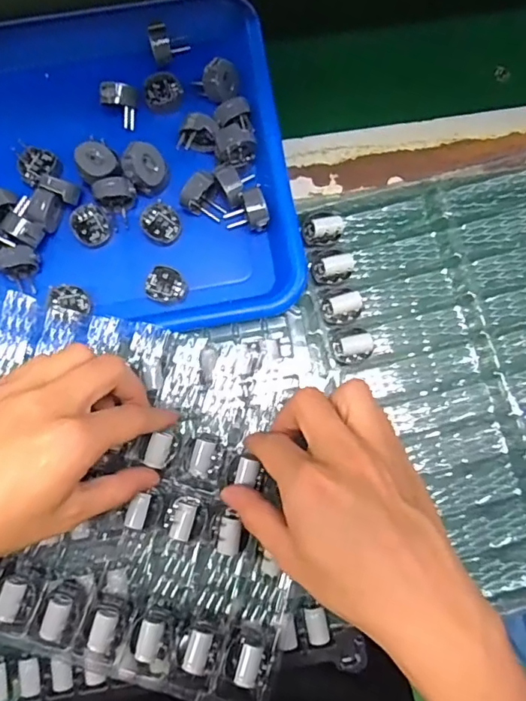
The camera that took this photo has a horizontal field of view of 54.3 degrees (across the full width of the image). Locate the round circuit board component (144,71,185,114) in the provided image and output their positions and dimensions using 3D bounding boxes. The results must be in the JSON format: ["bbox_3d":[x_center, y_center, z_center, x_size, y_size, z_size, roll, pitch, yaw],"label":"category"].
[{"bbox_3d":[-0.074,-0.190,0.379,0.028,0.008,0.026,-24,103,1],"label":"round circuit board component"}]

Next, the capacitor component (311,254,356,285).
[{"bbox_3d":[0.048,-0.055,0.354,0.027,0.020,0.016,-6,81,-1],"label":"capacitor component"}]

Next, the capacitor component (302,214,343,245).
[{"bbox_3d":[0.041,-0.083,0.358,0.026,0.024,0.018,-1,81,0],"label":"capacitor component"}]

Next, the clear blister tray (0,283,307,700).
[{"bbox_3d":[-0.119,0.074,0.320,0.297,0.030,0.201,16,79,3],"label":"clear blister tray"}]

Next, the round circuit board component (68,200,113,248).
[{"bbox_3d":[-0.121,-0.089,0.363,0.028,0.010,0.029,0,81,0],"label":"round circuit board component"}]

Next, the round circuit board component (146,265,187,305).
[{"bbox_3d":[-0.067,-0.045,0.357,0.026,0.010,0.025,0,81,0],"label":"round circuit board component"}]

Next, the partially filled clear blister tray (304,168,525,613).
[{"bbox_3d":[0.177,0.011,0.348,0.236,0.026,0.291,-20,79,-4],"label":"partially filled clear blister tray"}]

